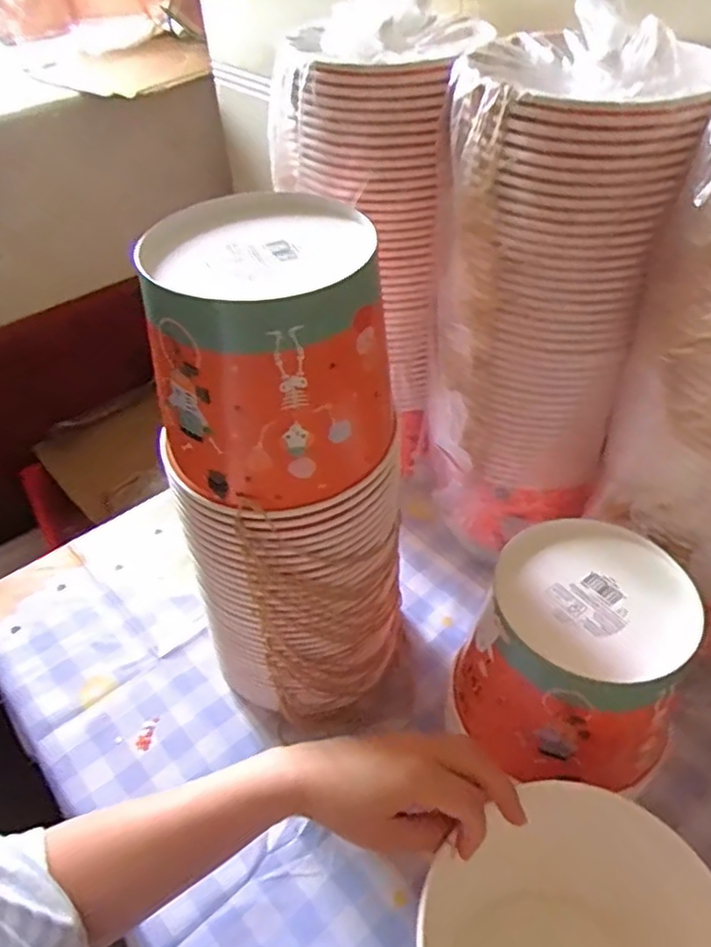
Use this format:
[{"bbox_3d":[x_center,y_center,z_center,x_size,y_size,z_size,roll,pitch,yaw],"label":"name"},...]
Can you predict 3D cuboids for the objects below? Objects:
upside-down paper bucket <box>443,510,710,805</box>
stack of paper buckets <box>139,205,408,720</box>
[{"bbox_3d":[0.154,0.128,0.472,0.140,0.117,0.146,19,48,22],"label":"upside-down paper bucket"},{"bbox_3d":[-0.045,0.019,0.487,0.145,0.375,0.144,-3,44,1],"label":"stack of paper buckets"}]

